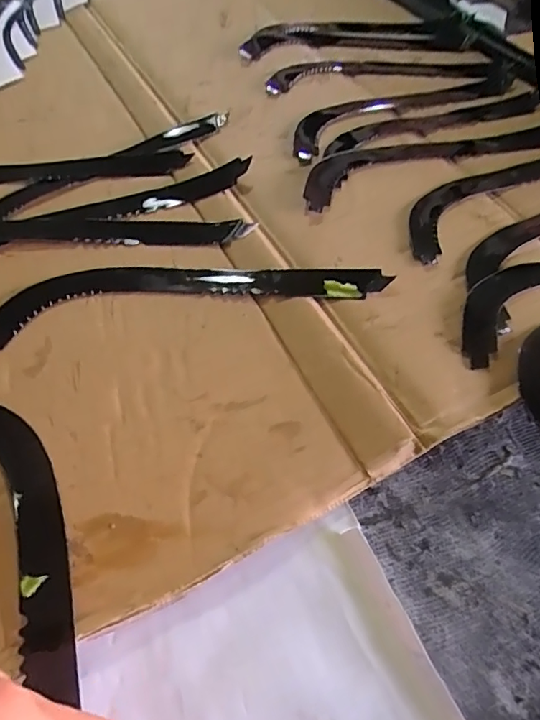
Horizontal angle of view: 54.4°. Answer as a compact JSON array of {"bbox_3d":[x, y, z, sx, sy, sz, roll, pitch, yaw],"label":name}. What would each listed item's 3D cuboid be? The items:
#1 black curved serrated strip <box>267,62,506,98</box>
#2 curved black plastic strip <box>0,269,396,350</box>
[{"bbox_3d":[0.093,-0.236,0.432,0.201,0.009,0.047,-8,45,-11],"label":"black curved serrated strip"},{"bbox_3d":[-0.047,-0.040,0.286,0.218,0.008,0.048,-9,57,-9],"label":"curved black plastic strip"}]

